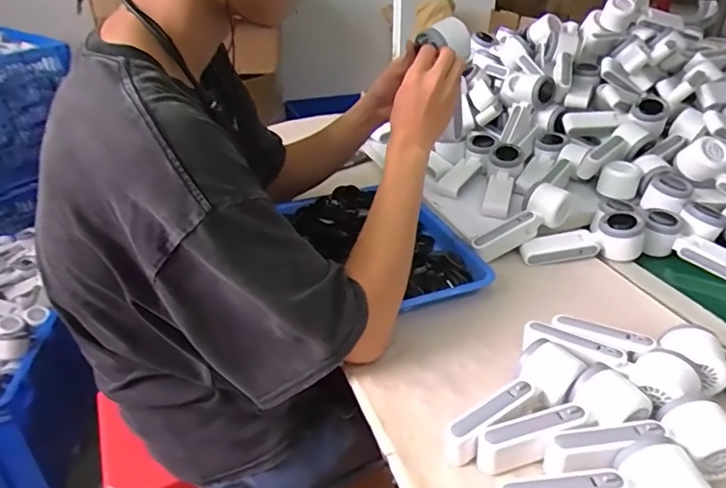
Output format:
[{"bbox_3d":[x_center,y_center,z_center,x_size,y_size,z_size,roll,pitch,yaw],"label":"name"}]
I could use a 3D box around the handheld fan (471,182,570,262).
[{"bbox_3d":[0.230,-0.028,0.752,0.161,0.051,0.047,-34,38,-7],"label":"handheld fan"}]

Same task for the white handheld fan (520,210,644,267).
[{"bbox_3d":[0.316,0.001,0.746,0.170,0.060,0.049,-12,30,9],"label":"white handheld fan"}]

